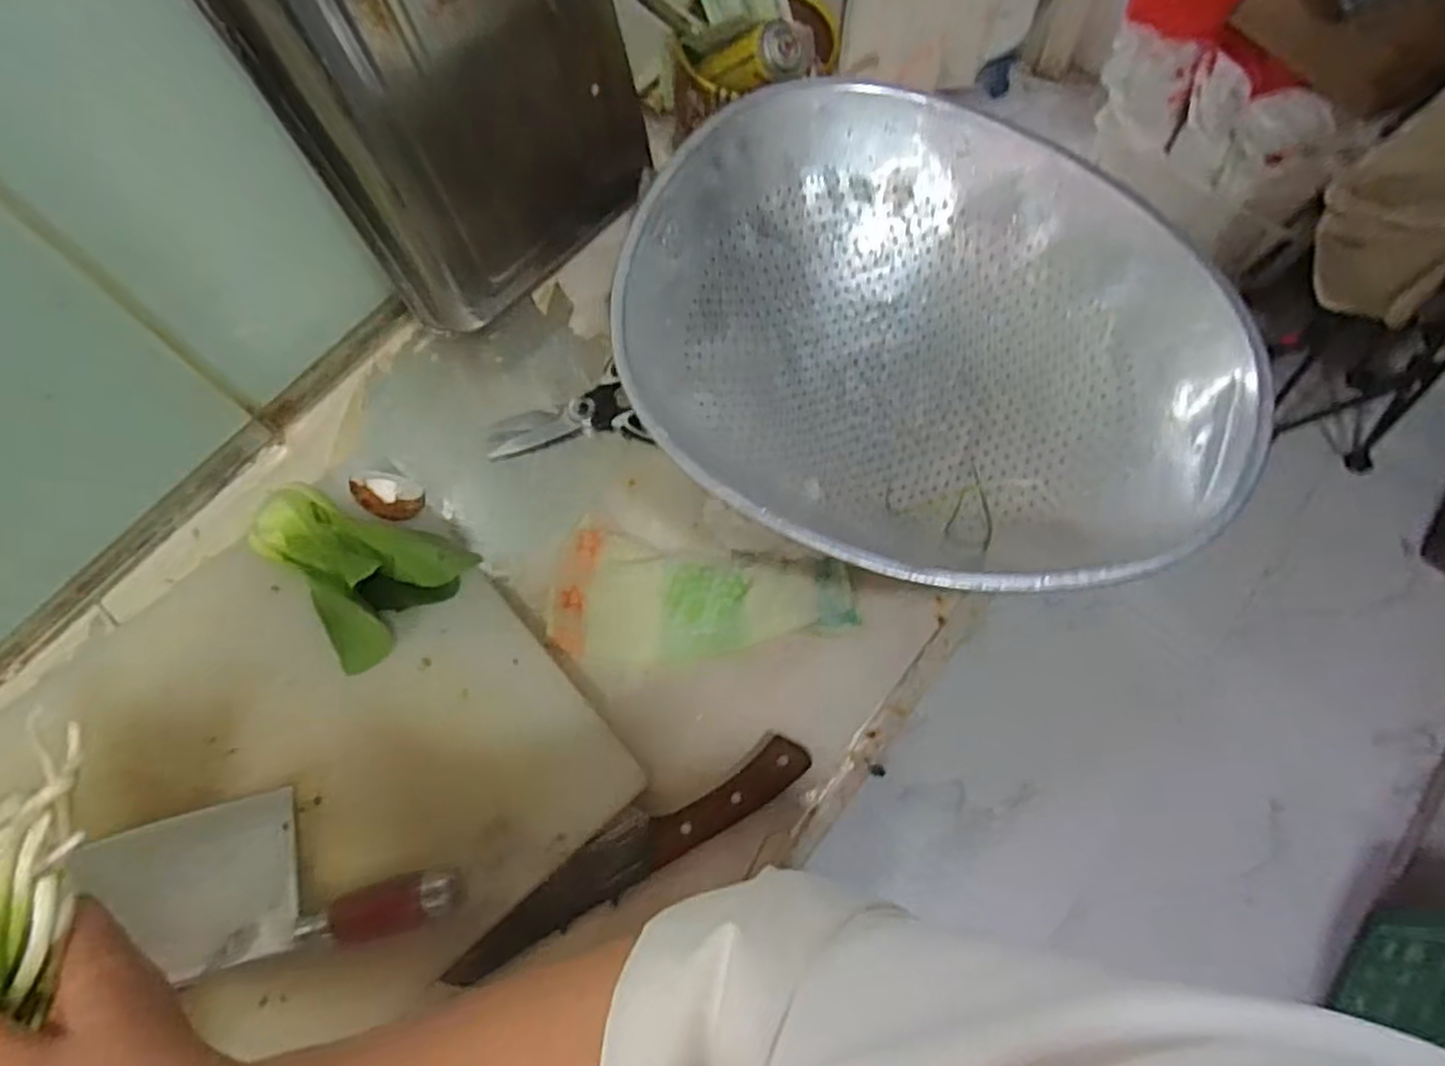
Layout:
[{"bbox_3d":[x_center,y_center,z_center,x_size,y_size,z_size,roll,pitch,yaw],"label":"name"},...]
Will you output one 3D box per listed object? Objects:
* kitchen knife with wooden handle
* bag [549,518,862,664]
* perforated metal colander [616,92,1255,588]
[{"bbox_3d":[-0.061,0.211,0.513,0.259,0.020,0.042,-30,72,-10],"label":"kitchen knife with wooden handle"},{"bbox_3d":[-0.014,0.051,0.574,0.221,0.022,0.094,4,69,2],"label":"bag"},{"bbox_3d":[0.145,-0.126,0.534,0.411,0.095,0.341,22,71,8],"label":"perforated metal colander"}]

